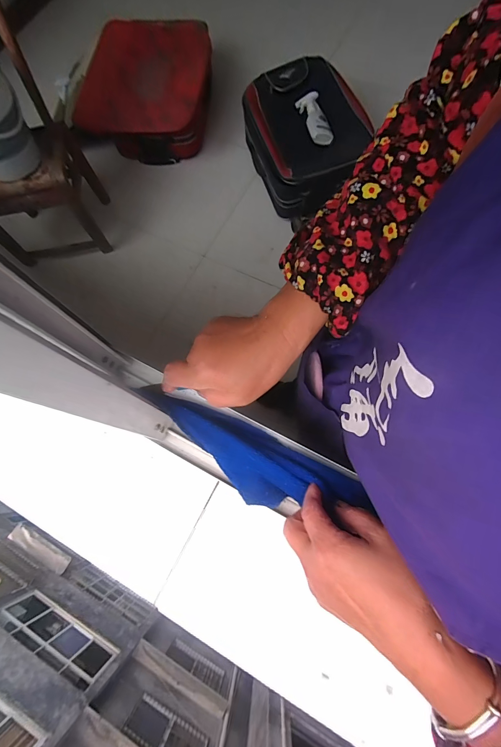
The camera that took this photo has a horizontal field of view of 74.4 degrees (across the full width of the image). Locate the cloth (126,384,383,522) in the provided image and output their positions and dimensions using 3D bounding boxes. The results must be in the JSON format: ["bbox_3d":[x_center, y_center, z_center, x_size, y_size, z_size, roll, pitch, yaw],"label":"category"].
[{"bbox_3d":[-0.008,0.079,0.318,0.228,0.039,0.064,26,76,9],"label":"cloth"}]

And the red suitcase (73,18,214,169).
[{"bbox_3d":[-0.395,-1.113,1.333,0.442,0.300,0.549,7,73,4],"label":"red suitcase"}]

